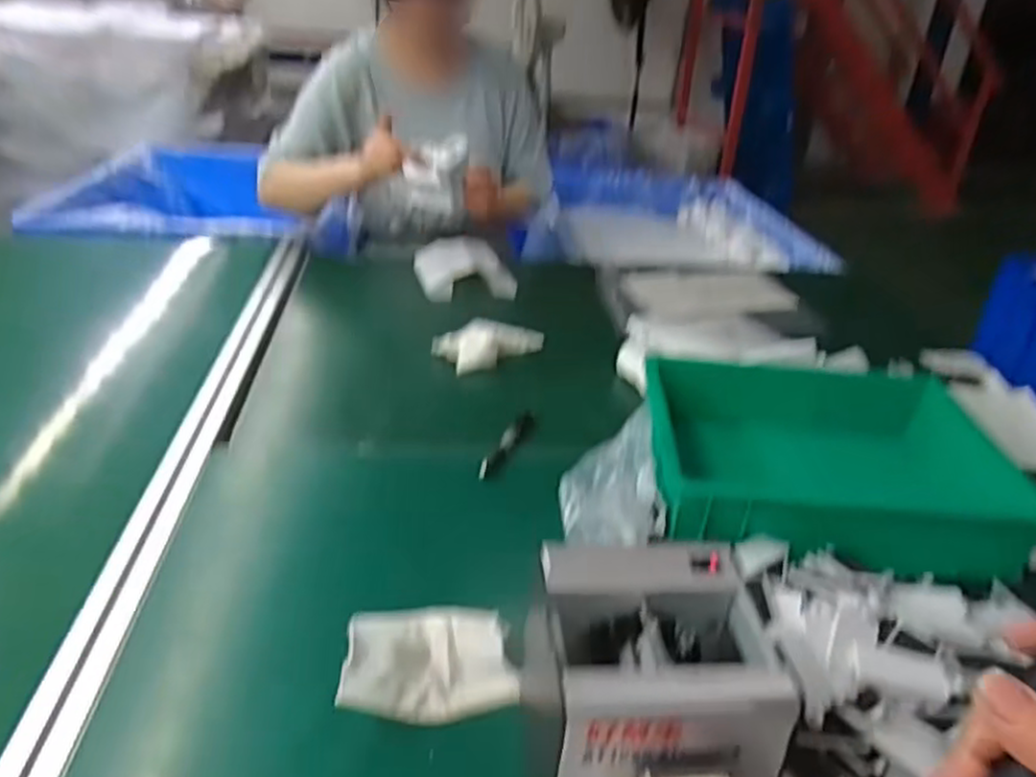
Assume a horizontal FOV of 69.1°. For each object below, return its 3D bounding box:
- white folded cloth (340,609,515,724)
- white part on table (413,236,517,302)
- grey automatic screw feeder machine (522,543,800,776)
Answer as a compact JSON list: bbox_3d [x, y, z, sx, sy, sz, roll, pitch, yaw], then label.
[{"bbox_3d":[-0.068,0.194,0.554,0.118,0.036,0.098,-4,30,-14],"label":"white folded cloth"},{"bbox_3d":[-0.086,-0.193,1.207,0.150,0.059,0.124,-3,30,-13],"label":"white part on table"},{"bbox_3d":[0.079,0.208,0.434,0.130,0.140,0.171,0,29,-8],"label":"grey automatic screw feeder machine"}]

